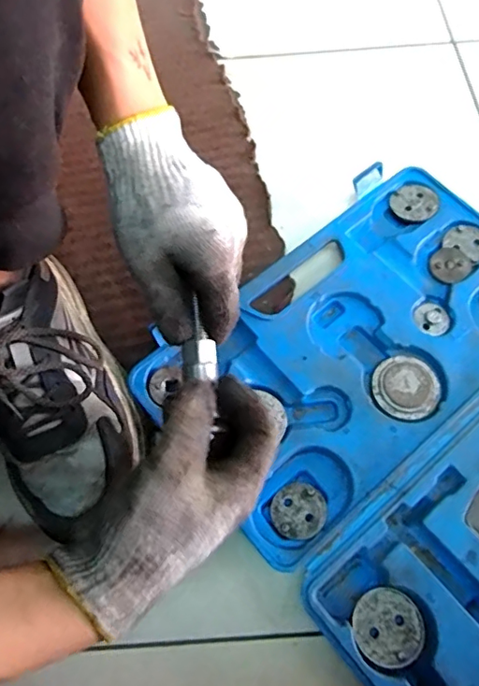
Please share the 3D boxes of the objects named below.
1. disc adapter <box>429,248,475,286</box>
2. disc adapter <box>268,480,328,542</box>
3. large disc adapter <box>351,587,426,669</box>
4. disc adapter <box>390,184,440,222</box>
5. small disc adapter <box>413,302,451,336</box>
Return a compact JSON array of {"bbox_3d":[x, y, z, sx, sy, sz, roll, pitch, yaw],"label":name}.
[{"bbox_3d":[0.188,-0.069,0.473,0.034,0.006,0.036,-1,65,2],"label":"disc adapter"},{"bbox_3d":[0.043,0.123,0.388,0.039,0.004,0.040,34,71,17],"label":"disc adapter"},{"bbox_3d":[0.100,0.193,0.360,0.046,0.009,0.046,-1,65,2],"label":"large disc adapter"},{"bbox_3d":[0.166,-0.132,0.505,0.043,0.011,0.040,-1,65,2],"label":"disc adapter"},{"bbox_3d":[0.165,-0.021,0.456,0.029,0.006,0.031,-1,65,2],"label":"small disc adapter"}]

